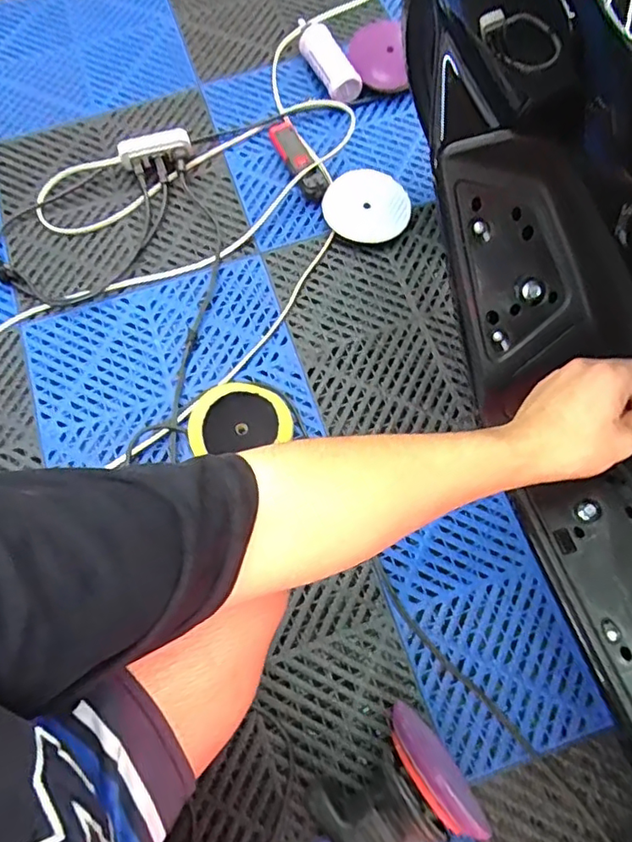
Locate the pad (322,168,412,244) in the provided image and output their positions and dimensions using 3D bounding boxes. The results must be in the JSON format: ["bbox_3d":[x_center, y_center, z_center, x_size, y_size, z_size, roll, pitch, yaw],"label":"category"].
[{"bbox_3d":[0.083,-0.357,0.964,0.137,0.009,0.130,-12,82,-1],"label":"pad"}]

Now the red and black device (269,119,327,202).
[{"bbox_3d":[-0.033,-0.454,1.001,0.044,0.030,0.194,-21,70,-5],"label":"red and black device"}]

